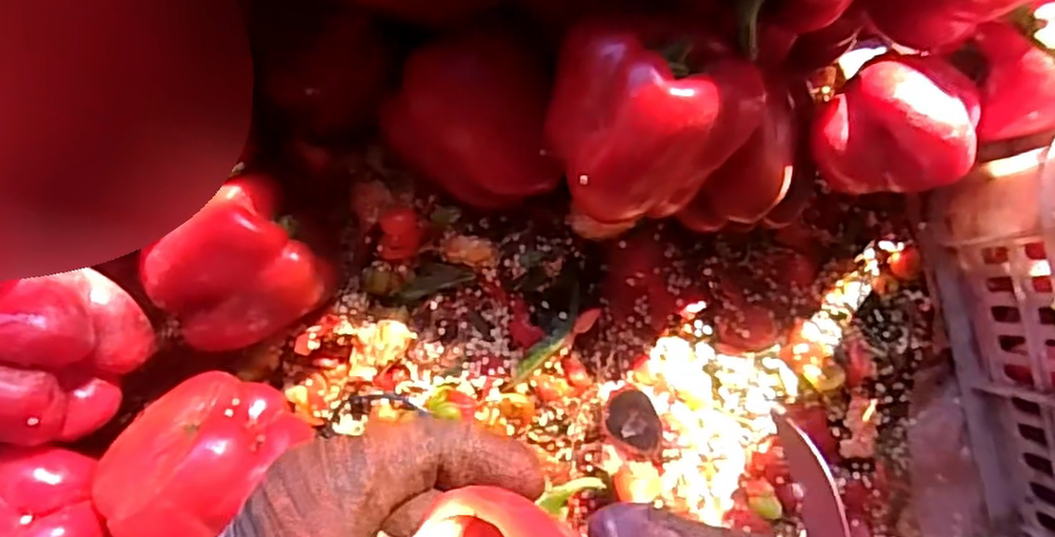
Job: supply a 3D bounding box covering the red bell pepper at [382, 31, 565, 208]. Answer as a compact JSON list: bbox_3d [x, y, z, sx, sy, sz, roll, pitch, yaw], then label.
[{"bbox_3d":[-0.032,-0.079,0.394,0.089,0.063,0.085,0,88,2],"label":"red bell pepper"}]

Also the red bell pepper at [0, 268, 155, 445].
[{"bbox_3d":[-0.265,0.048,0.369,0.113,0.065,0.093,-22,87,1],"label":"red bell pepper"}]

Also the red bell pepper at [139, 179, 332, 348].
[{"bbox_3d":[-0.164,0.003,0.399,0.090,0.059,0.079,-34,87,0],"label":"red bell pepper"}]

